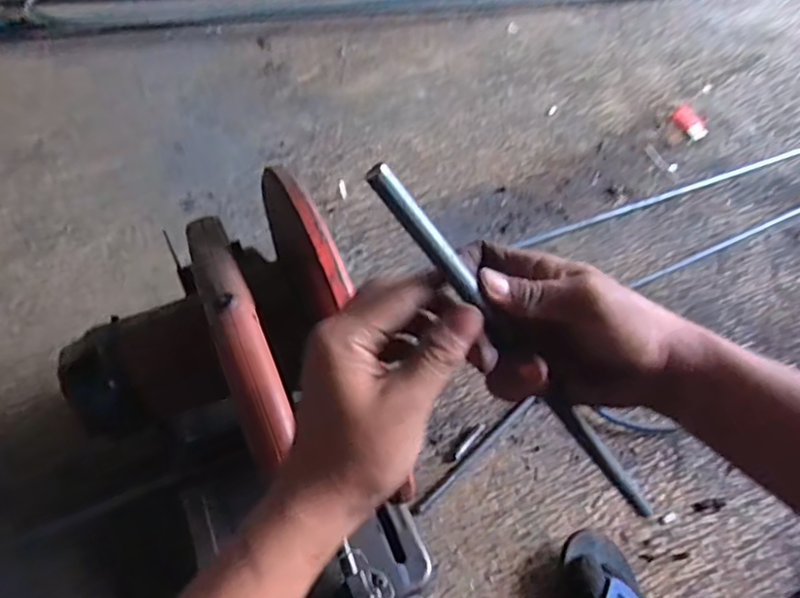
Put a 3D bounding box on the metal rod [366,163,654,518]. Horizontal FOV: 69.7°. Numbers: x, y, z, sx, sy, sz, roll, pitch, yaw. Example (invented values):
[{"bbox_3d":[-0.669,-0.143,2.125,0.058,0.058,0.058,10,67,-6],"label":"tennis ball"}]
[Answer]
[{"bbox_3d":[0.075,0.041,0.316,0.011,0.290,0.010,-8,42,47],"label":"metal rod"}]

